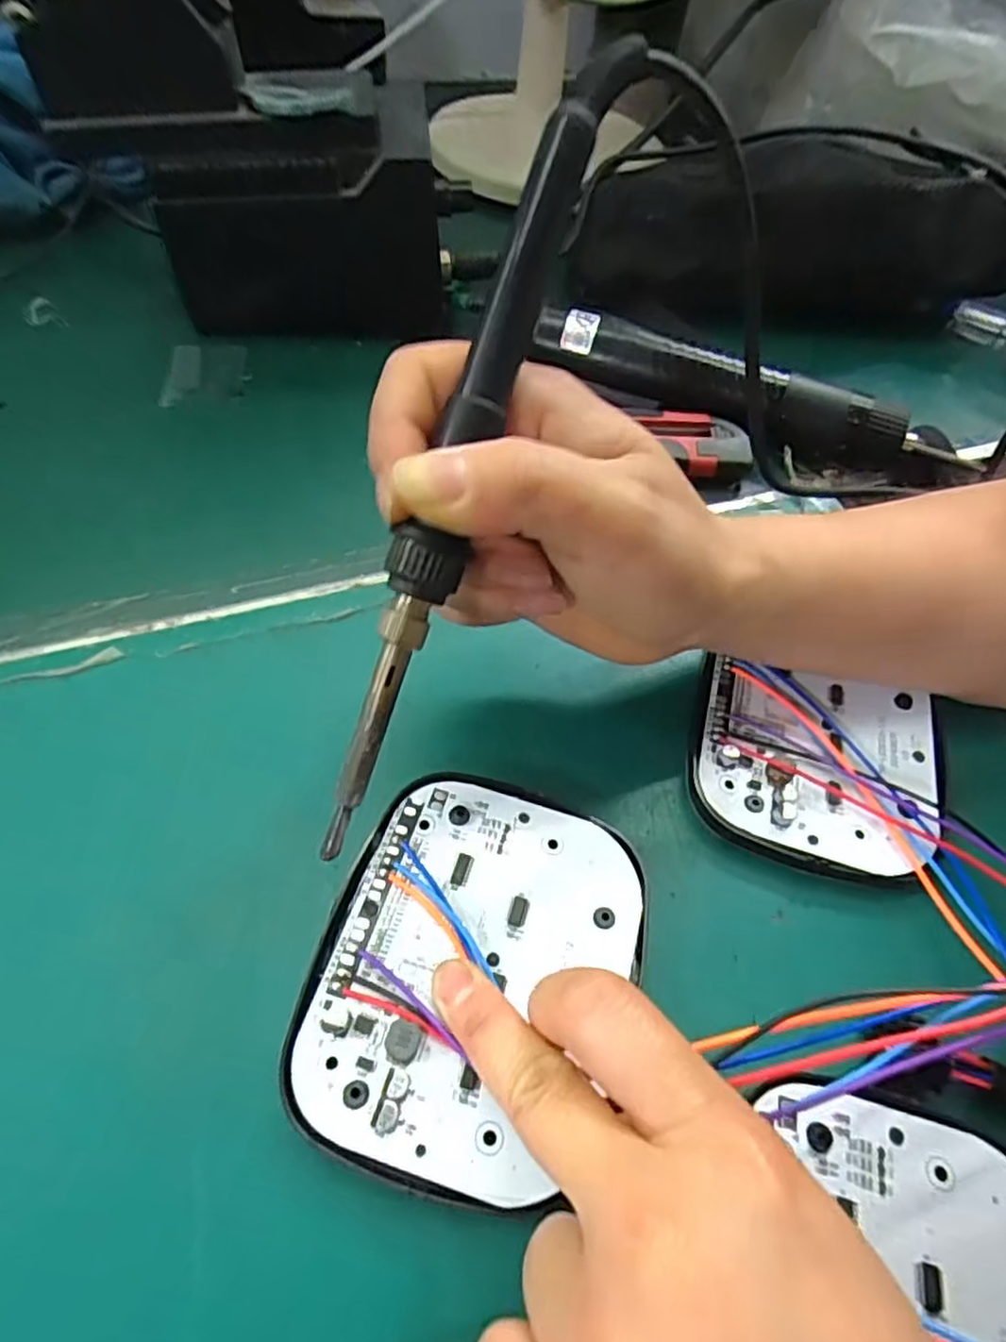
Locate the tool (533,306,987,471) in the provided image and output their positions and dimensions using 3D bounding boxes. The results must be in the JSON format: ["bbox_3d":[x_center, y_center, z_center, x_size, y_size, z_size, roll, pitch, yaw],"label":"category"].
[{"bbox_3d":[0.124,-0.142,0.350,0.224,0.030,0.027,18,55,7],"label":"tool"}]

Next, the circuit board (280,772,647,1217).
[{"bbox_3d":[-0.008,0.083,0.197,0.085,0.006,0.107,17,55,7],"label":"circuit board"}]

